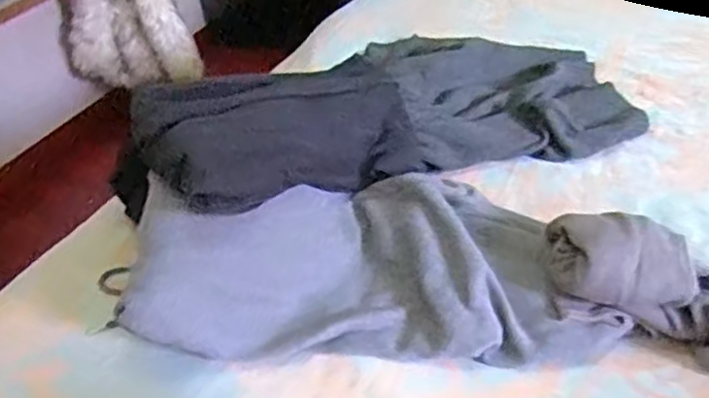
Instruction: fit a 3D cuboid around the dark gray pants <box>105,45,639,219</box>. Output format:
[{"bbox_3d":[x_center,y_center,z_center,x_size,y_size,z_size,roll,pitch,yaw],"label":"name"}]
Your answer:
[{"bbox_3d":[0.072,-0.111,0.910,0.681,0.099,0.311,-12,35,-28],"label":"dark gray pants"}]

